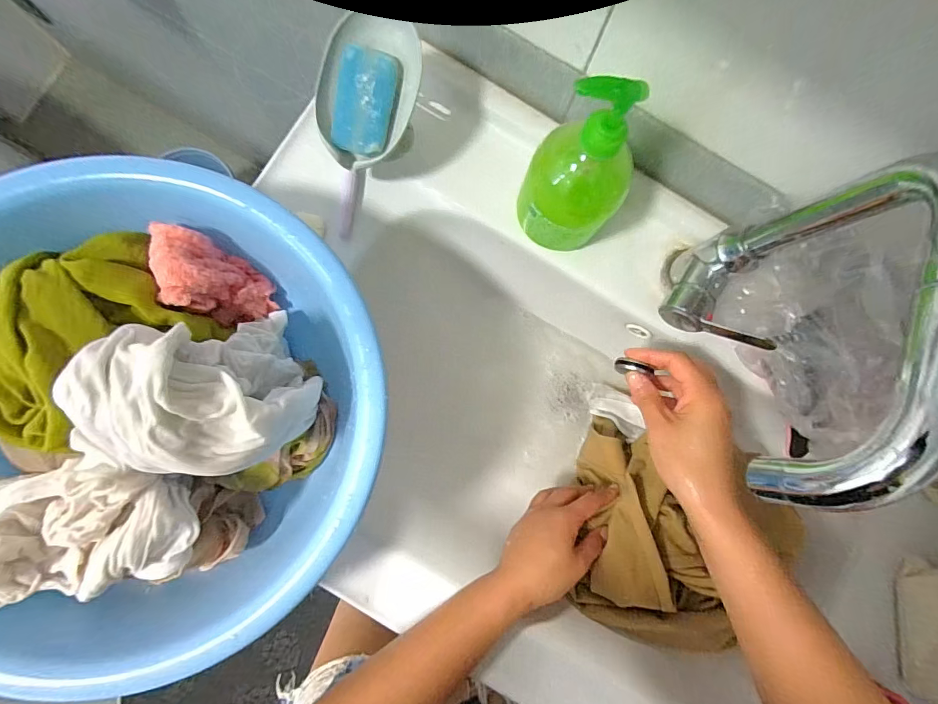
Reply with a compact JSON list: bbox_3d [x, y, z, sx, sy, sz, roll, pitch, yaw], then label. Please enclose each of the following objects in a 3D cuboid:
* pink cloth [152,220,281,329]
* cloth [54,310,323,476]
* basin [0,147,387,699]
[{"bbox_3d":[-0.203,-0.055,0.328,0.030,0.091,0.057,0,76,31],"label":"pink cloth"},{"bbox_3d":[-0.178,0.036,0.283,0.117,0.124,0.105,-37,88,-5],"label":"cloth"},{"bbox_3d":[-0.228,0.050,0.292,0.330,0.138,0.319,2,85,-2],"label":"basin"}]

